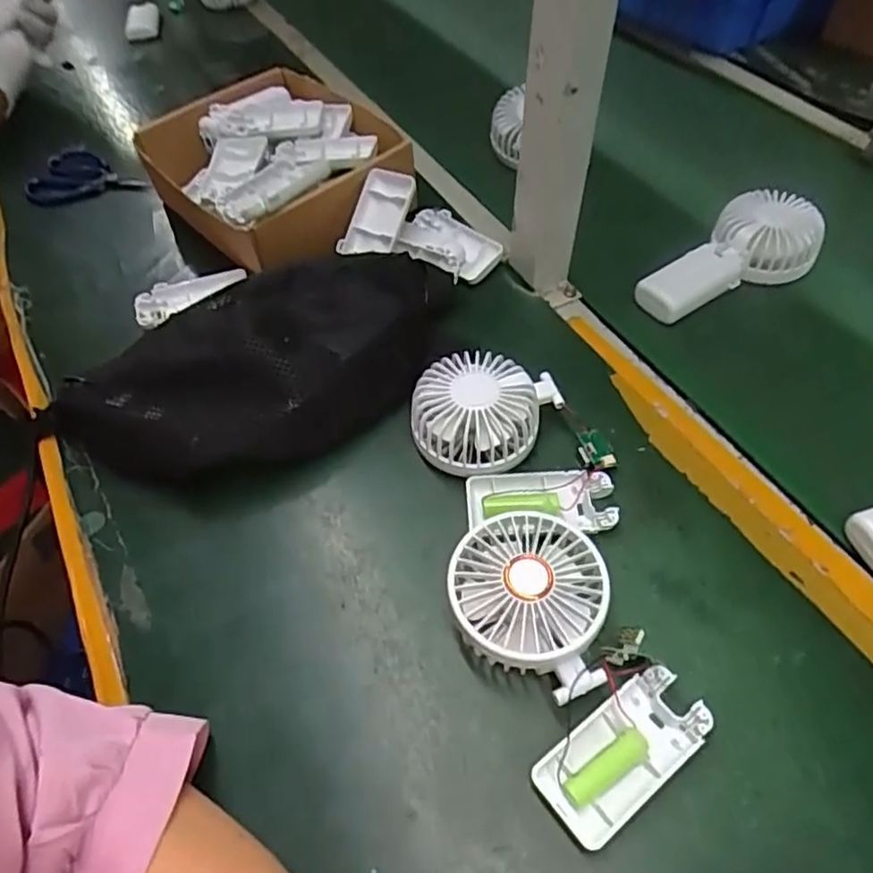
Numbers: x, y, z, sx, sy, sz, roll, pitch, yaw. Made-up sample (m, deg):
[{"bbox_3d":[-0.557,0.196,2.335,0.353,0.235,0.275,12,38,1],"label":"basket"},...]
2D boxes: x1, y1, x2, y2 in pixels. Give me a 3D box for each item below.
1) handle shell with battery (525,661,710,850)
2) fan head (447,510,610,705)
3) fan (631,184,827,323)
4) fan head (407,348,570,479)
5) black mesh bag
[{"bbox_3d":[0.097,0.165,0.345,0.093,0.016,0.044,-31,57,-21],"label":"handle shell with battery"},{"bbox_3d":[0.055,0.094,0.383,0.090,0.047,0.086,-1,52,1],"label":"fan head"},{"bbox_3d":[0.256,-0.151,0.573,0.170,0.054,0.087,-35,59,-23],"label":"fan"},{"bbox_3d":[0.031,-0.021,0.461,0.093,0.033,0.091,19,55,16],"label":"fan head"},{"bbox_3d":[-0.129,-0.049,0.480,0.311,0.081,0.141,-20,54,-13],"label":"black mesh bag"}]

